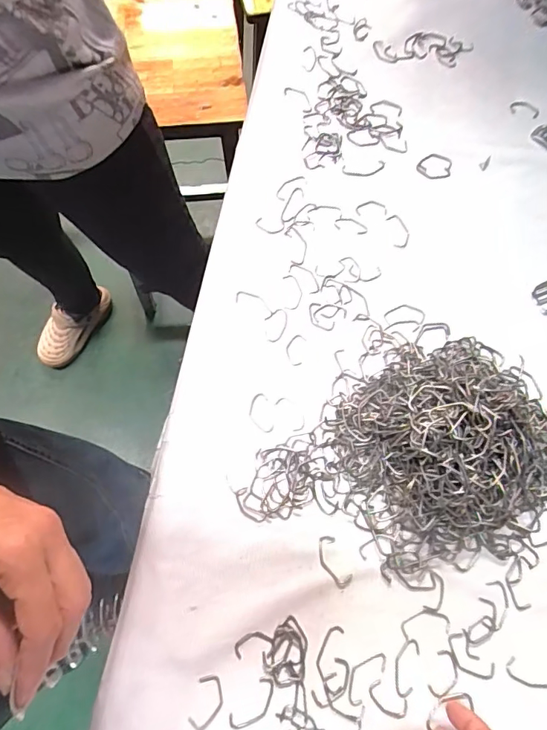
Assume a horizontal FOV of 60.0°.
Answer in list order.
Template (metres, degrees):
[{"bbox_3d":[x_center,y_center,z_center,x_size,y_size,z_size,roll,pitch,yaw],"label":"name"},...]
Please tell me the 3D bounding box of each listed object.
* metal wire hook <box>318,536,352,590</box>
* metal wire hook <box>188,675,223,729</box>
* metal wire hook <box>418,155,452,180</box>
[{"bbox_3d":[0.048,0.158,0.378,0.018,0.004,0.040,-23,72,-9],"label":"metal wire hook"},{"bbox_3d":[-0.049,0.250,0.349,0.021,0.004,0.037,14,71,4],"label":"metal wire hook"},{"bbox_3d":[0.177,-0.218,0.523,0.037,0.005,0.030,14,71,4],"label":"metal wire hook"}]

